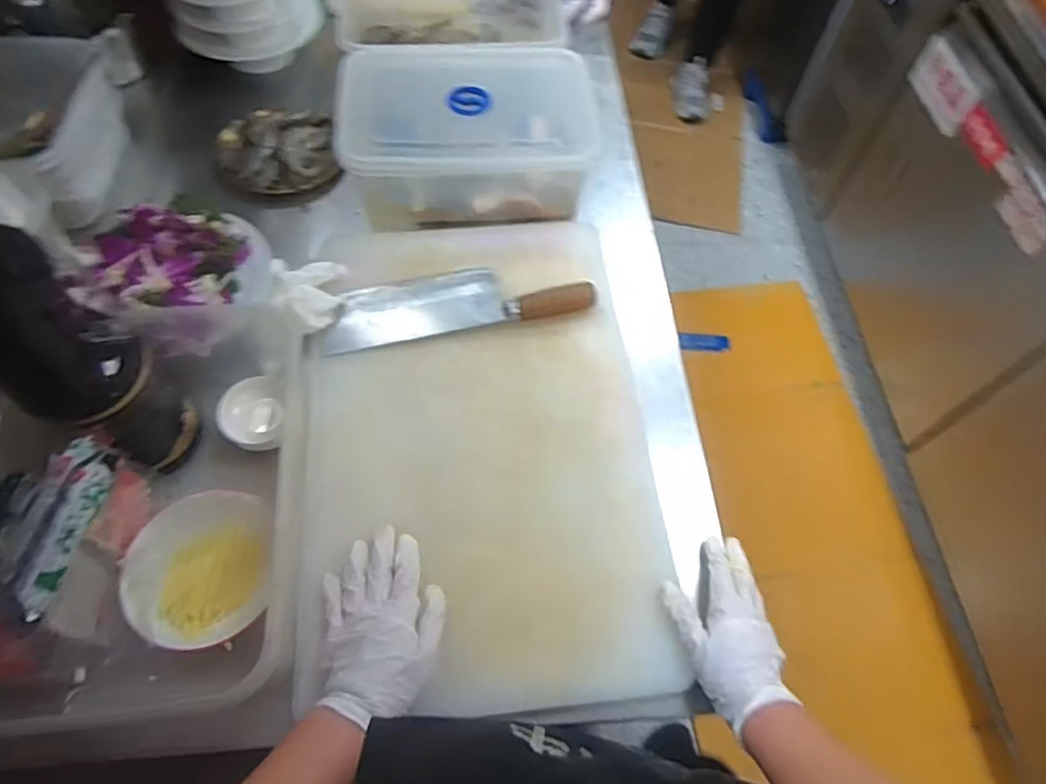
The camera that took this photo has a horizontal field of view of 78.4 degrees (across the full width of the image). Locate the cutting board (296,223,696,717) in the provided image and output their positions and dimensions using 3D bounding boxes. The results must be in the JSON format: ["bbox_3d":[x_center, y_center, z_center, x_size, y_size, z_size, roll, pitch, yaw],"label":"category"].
[{"bbox_3d":[-0.042,0.035,0.661,0.340,0.029,0.525,-5,61,-6],"label":"cutting board"}]

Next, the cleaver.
[{"bbox_3d":[-0.072,-0.108,0.727,0.286,0.027,0.089,-11,62,-9],"label":"cleaver"}]

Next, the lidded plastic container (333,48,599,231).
[{"bbox_3d":[-0.066,-0.337,0.817,0.312,0.100,0.224,-2,61,-4],"label":"lidded plastic container"}]

